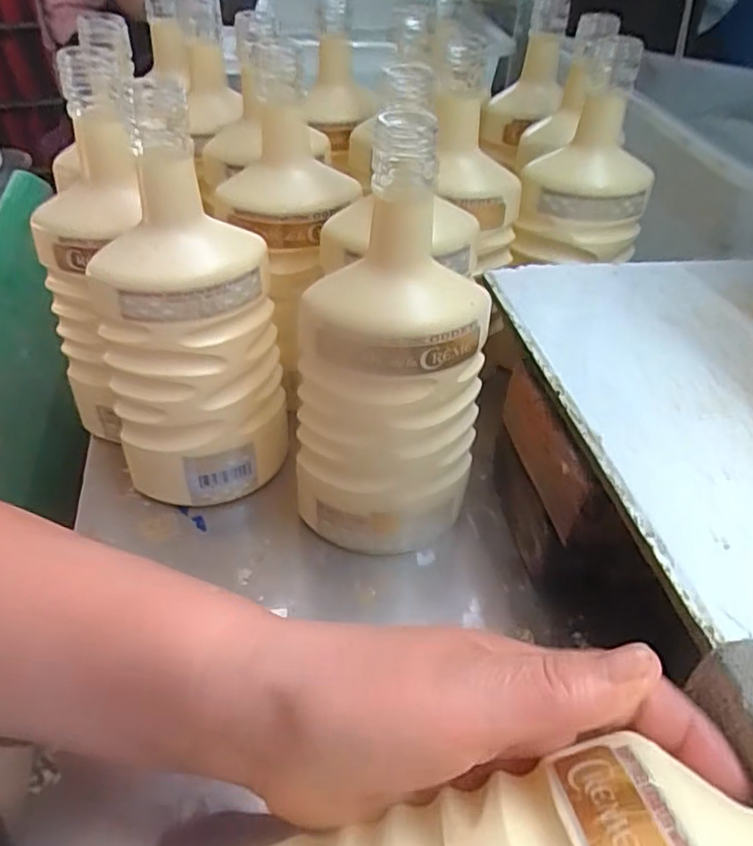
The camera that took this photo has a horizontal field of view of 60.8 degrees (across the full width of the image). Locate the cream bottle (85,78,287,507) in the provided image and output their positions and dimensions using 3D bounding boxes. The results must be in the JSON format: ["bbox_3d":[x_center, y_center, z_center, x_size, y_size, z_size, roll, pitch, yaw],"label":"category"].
[{"bbox_3d":[-0.116,-0.054,0.382,0.093,0.241,0.075,10,45,12],"label":"cream bottle"}]

